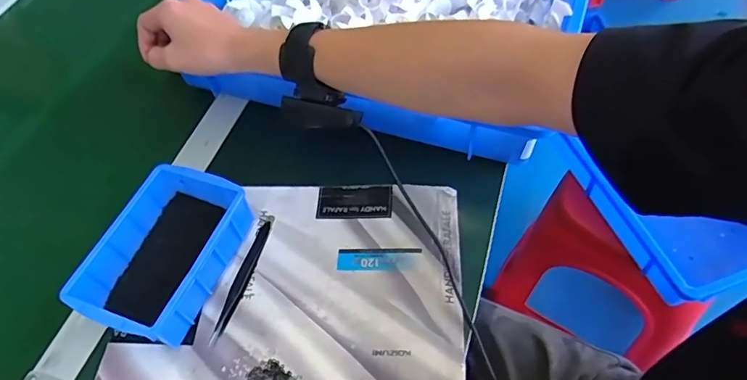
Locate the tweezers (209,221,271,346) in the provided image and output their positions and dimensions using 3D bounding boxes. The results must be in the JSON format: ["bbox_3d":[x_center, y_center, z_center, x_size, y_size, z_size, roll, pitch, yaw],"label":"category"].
[{"bbox_3d":[-0.117,0.077,0.442,0.013,0.005,0.118,10,57,12],"label":"tweezers"}]

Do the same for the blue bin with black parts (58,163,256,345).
[{"bbox_3d":[-0.182,0.056,0.438,0.098,0.055,0.143,15,58,15],"label":"blue bin with black parts"}]

